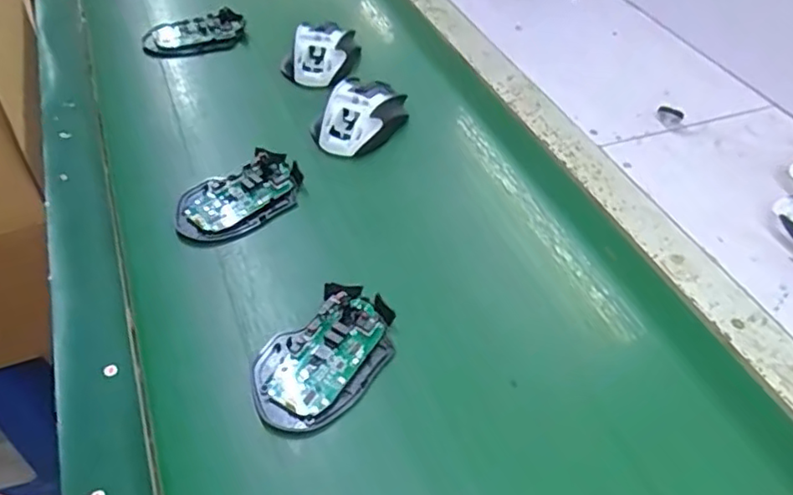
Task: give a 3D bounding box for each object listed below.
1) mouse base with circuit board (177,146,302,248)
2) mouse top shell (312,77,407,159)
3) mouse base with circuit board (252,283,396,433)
[{"bbox_3d":[-0.133,-0.042,0.532,0.114,0.020,0.071,-30,55,-29],"label":"mouse base with circuit board"},{"bbox_3d":[-0.036,-0.132,0.615,0.068,0.041,0.110,27,50,20],"label":"mouse top shell"},{"bbox_3d":[-0.049,0.074,0.428,0.071,0.018,0.113,31,52,24],"label":"mouse base with circuit board"}]

